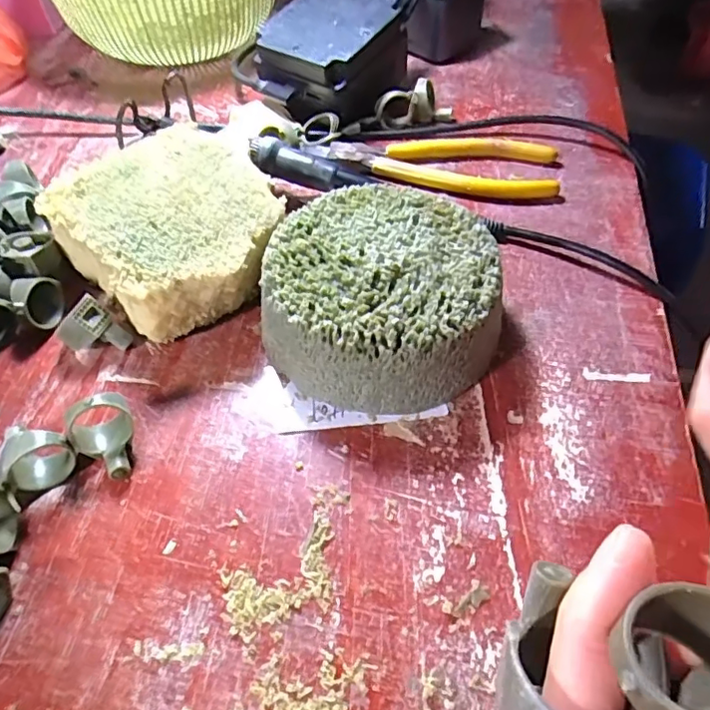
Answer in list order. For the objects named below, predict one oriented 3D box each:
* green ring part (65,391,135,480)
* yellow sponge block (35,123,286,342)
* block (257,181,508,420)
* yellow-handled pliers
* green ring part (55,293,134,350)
[{"bbox_3d":[-0.098,0.032,0.220,0.024,0.027,0.028,-29,57,-20],"label":"green ring part"},{"bbox_3d":[-0.089,-0.060,0.279,0.097,0.043,0.120,-32,59,-22],"label":"yellow sponge block"},{"bbox_3d":[0.012,-0.027,0.250,0.097,0.046,0.096,0,53,1],"label":"block"},{"bbox_3d":[0.046,-0.118,0.340,0.150,0.011,0.048,6,53,5],"label":"yellow-handled pliers"},{"bbox_3d":[-0.120,-0.010,0.255,0.022,0.023,0.021,27,58,20],"label":"green ring part"}]

